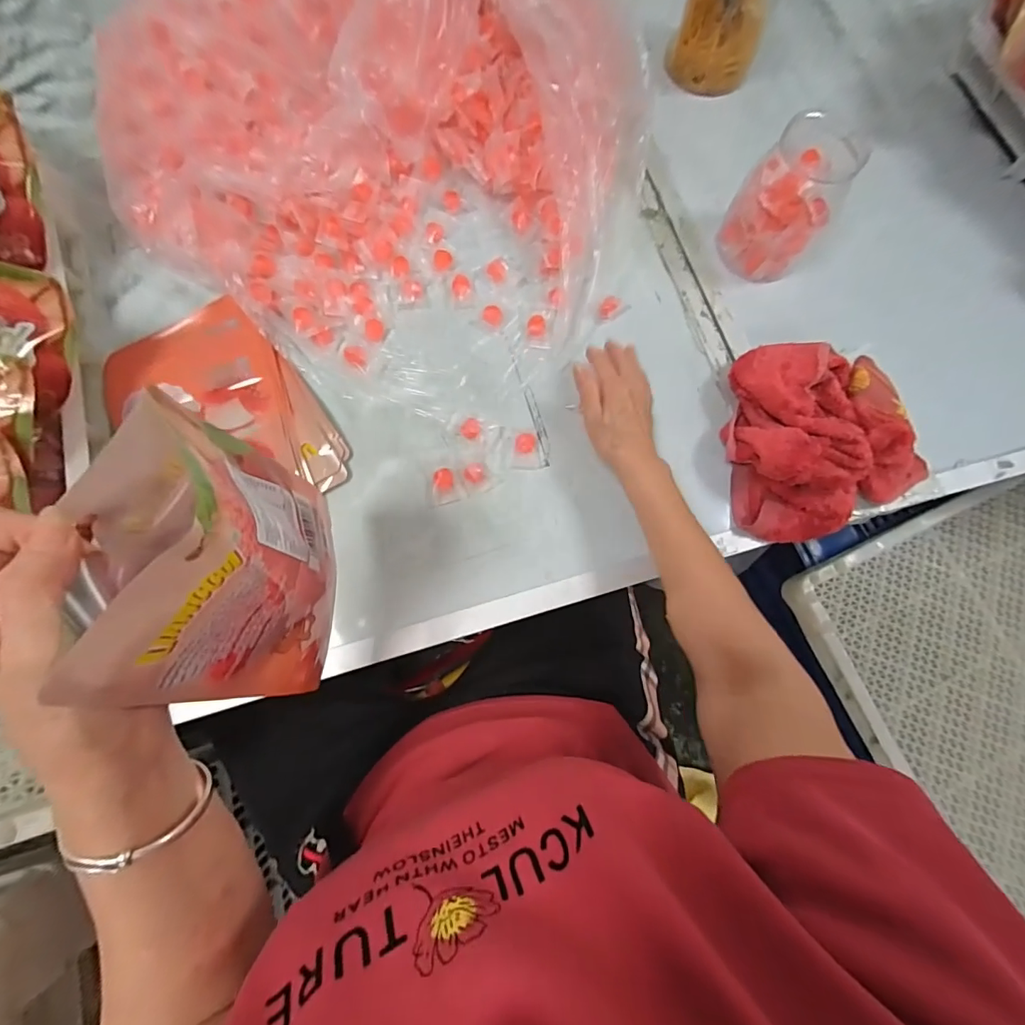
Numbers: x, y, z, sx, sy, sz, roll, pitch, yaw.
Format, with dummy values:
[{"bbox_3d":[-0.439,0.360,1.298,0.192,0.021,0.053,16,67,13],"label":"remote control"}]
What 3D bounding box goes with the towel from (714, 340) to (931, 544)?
[{"bbox_3d":[0.308,-0.085,0.467,0.190,0.074,0.199,-15,77,-5],"label":"towel"}]

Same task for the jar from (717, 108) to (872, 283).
[{"bbox_3d":[0.290,-0.327,0.497,0.098,0.126,0.084,30,77,5],"label":"jar"}]

